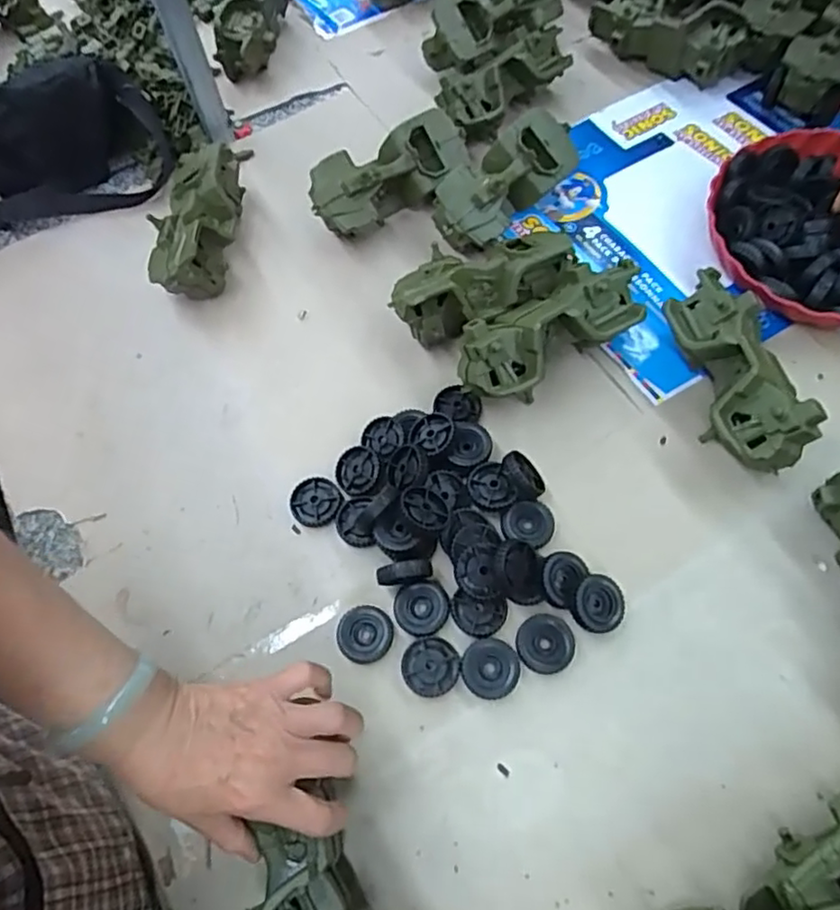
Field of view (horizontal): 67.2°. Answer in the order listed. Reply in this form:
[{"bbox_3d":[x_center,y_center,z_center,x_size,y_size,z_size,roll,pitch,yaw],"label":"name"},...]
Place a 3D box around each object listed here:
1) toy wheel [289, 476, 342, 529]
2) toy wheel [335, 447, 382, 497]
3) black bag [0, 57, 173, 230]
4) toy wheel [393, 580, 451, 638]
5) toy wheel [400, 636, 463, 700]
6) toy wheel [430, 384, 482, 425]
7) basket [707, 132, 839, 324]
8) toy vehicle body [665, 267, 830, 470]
[{"bbox_3d":[-0.091,0.042,0.556,0.044,0.010,0.043,-2,63,3],"label":"toy wheel"},{"bbox_3d":[-0.055,0.016,0.560,0.039,0.011,0.043,1,63,4],"label":"toy wheel"},{"bbox_3d":[-0.454,-0.338,0.721,0.316,0.114,0.114,-19,63,-6],"label":"black bag"},{"bbox_3d":[0.002,0.124,0.508,0.044,0.009,0.042,-2,63,3],"label":"toy wheel"},{"bbox_3d":[0.008,0.164,0.488,0.043,0.008,0.043,7,63,7],"label":"toy wheel"},{"bbox_3d":[0.035,-0.047,0.586,0.044,0.016,0.040,-2,63,3],"label":"toy wheel"},{"bbox_3d":[0.390,-0.217,0.627,0.218,0.055,0.230,-2,63,3],"label":"basket"},{"bbox_3d":[0.268,-0.072,0.550,0.068,0.079,0.190,-12,63,-2],"label":"toy vehicle body"}]

